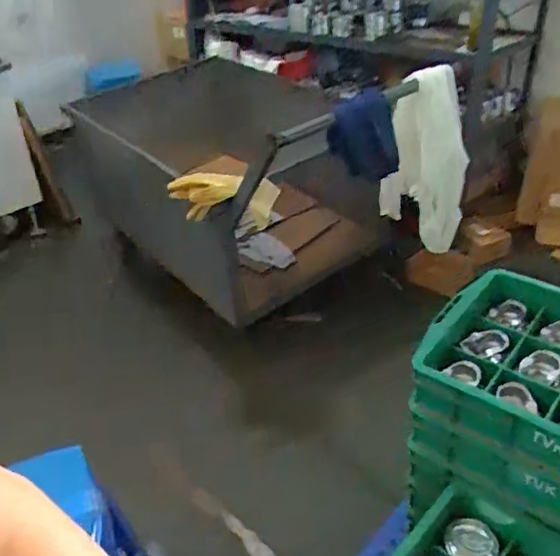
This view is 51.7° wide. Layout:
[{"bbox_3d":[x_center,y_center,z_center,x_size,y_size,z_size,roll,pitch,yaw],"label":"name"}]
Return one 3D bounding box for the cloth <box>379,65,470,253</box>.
[{"bbox_3d":[0.435,-0.332,1.724,0.241,0.524,0.136,8,35,13],"label":"cloth"}]

